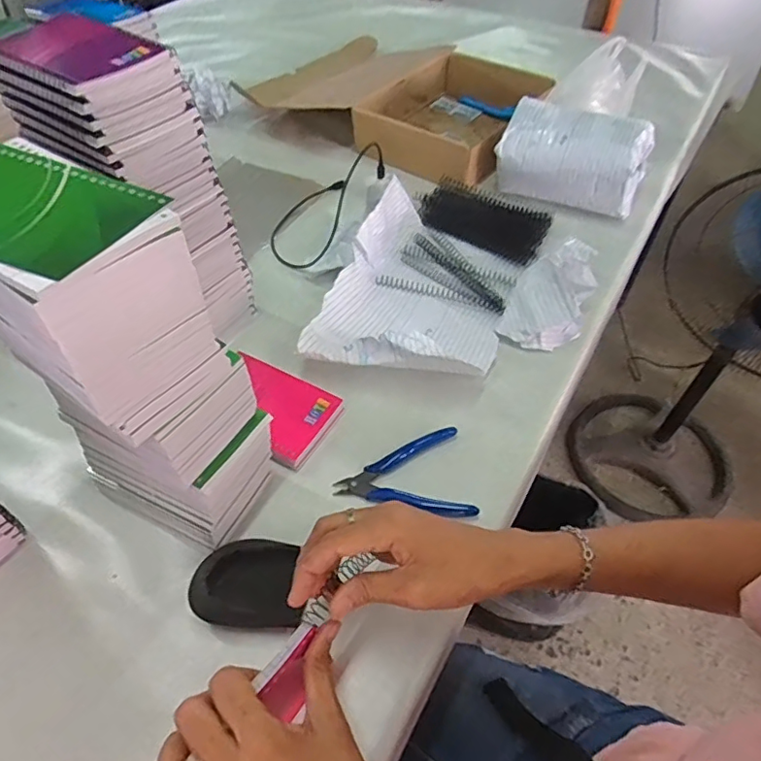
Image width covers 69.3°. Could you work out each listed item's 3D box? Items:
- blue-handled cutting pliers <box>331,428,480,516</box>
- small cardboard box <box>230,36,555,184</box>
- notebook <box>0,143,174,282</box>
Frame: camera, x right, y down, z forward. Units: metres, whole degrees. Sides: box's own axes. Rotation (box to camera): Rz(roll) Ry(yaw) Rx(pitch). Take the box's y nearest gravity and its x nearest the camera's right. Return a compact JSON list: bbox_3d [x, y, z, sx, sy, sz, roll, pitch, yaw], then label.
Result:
[{"bbox_3d":[0.029,0.079,0.513,0.123,0.019,0.087,10,52,8],"label":"blue-handled cutting pliers"},{"bbox_3d":[0.034,-0.460,0.891,0.450,0.078,0.294,32,54,21],"label":"small cardboard box"},{"bbox_3d":[-0.184,-0.089,0.281,0.125,0.008,0.078,19,54,15],"label":"notebook"}]

